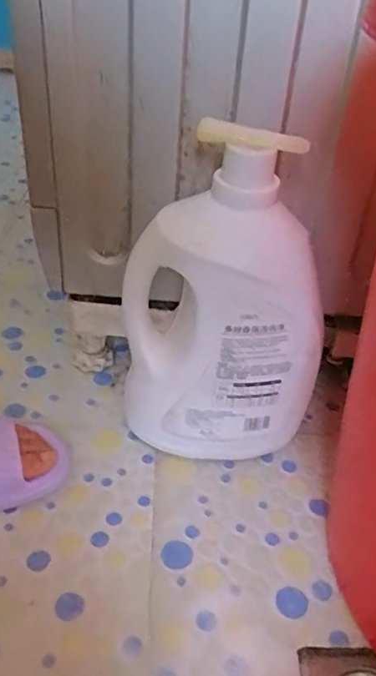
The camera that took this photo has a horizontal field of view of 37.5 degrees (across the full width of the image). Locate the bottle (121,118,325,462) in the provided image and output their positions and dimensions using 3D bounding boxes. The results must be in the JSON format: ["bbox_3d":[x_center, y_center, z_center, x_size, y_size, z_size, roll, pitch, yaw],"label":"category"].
[{"bbox_3d":[0.036,-0.023,0.562,0.193,0.341,0.104,-2,38,-9],"label":"bottle"}]

